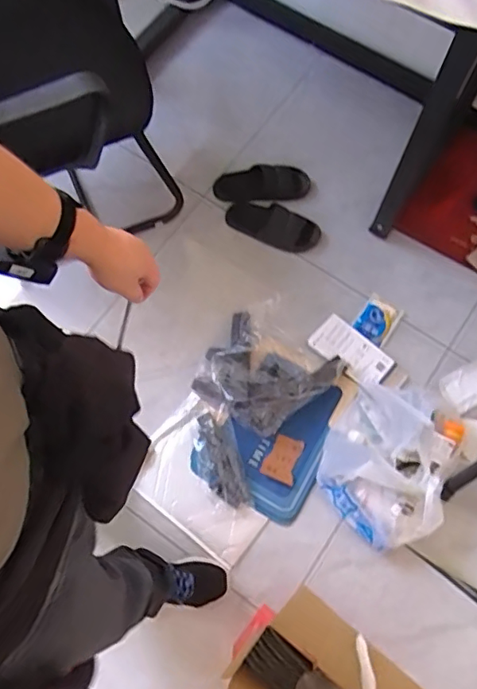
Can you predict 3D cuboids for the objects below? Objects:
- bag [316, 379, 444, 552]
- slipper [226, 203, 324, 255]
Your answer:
[{"bbox_3d":[0.331,0.272,1.275,0.282,0.134,0.367,-3,72,0],"label":"bag"},{"bbox_3d":[0.094,-0.323,1.506,0.258,0.082,0.112,23,74,8],"label":"slipper"}]

